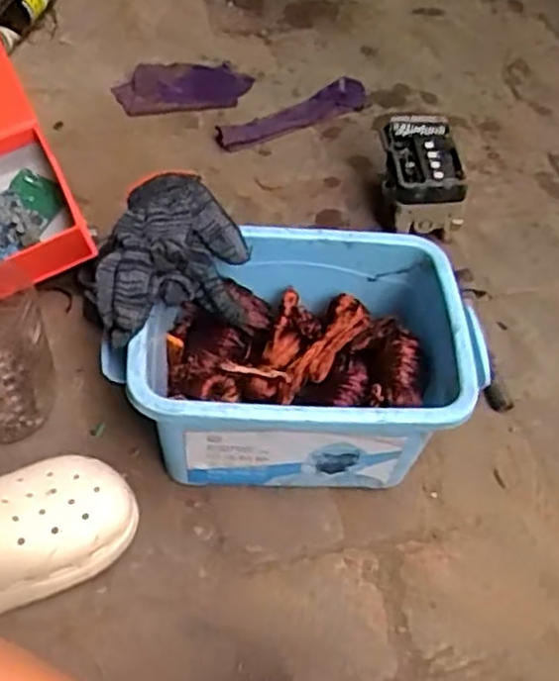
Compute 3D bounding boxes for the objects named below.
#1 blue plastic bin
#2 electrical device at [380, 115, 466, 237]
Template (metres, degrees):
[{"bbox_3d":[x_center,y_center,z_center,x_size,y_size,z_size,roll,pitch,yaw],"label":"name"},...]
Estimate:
[{"bbox_3d":[0.008,0.028,0.652,0.294,0.167,0.191,3,52,-3],"label":"blue plastic bin"},{"bbox_3d":[0.165,-0.193,0.868,0.089,0.097,0.124,3,52,-3],"label":"electrical device"}]

